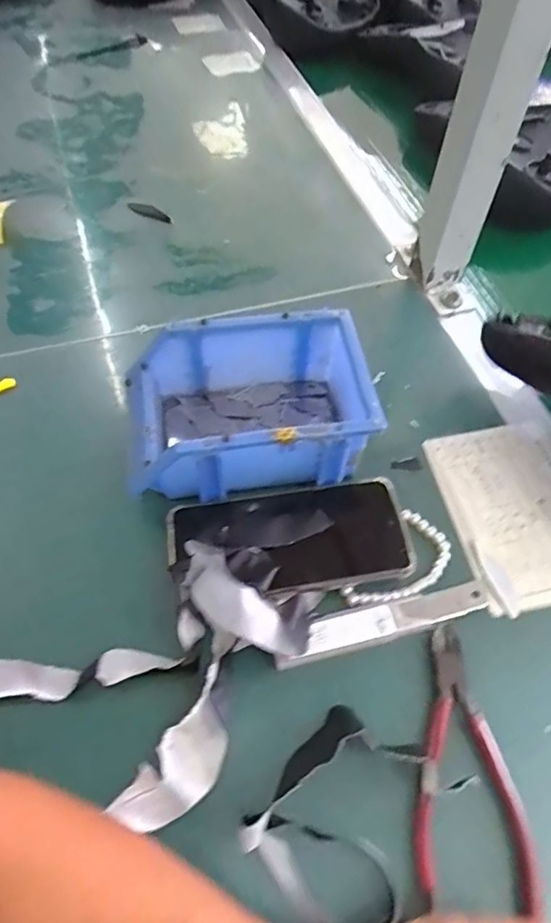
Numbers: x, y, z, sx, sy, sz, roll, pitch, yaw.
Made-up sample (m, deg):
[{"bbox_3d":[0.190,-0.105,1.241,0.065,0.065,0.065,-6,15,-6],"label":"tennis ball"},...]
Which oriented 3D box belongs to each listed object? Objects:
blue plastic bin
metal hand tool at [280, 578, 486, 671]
[{"bbox_3d":[-0.020,-0.039,0.429,0.171,0.079,0.116,-7,56,-6],"label":"blue plastic bin"},{"bbox_3d":[0.072,0.106,0.377,0.149,0.009,0.023,-12,57,-10],"label":"metal hand tool"}]

